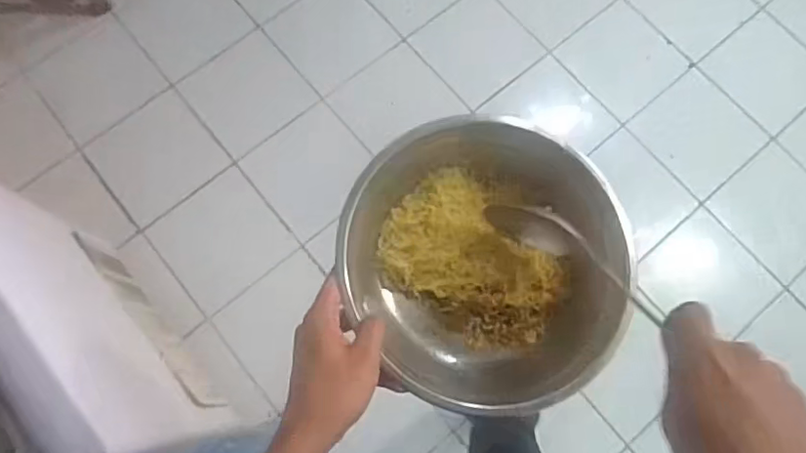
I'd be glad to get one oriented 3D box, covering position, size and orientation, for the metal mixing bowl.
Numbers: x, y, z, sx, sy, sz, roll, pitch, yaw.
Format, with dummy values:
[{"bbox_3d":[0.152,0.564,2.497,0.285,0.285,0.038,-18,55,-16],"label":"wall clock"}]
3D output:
[{"bbox_3d":[0.073,0.035,0.545,0.240,0.118,0.267,-15,78,-4],"label":"metal mixing bowl"}]

